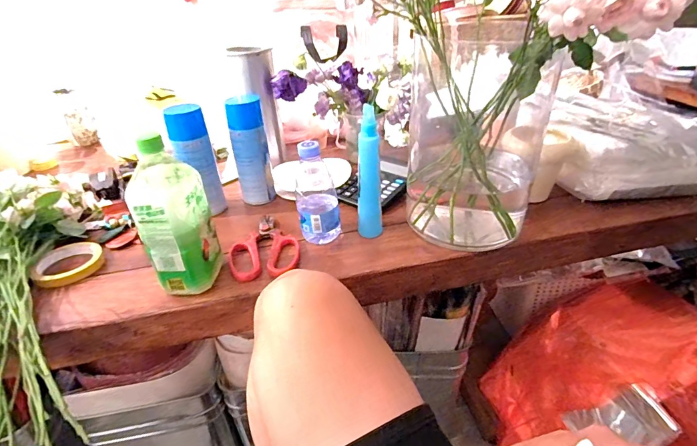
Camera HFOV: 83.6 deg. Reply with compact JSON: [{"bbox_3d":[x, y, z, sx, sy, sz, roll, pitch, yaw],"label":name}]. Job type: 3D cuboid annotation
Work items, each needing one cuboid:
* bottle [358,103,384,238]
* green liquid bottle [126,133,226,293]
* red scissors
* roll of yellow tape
[{"bbox_3d":[0.034,-0.072,0.600,0.038,0.202,0.032,2,34,7],"label":"bottle"},{"bbox_3d":[-0.226,-0.006,0.506,0.073,0.202,0.072,-3,34,-1],"label":"green liquid bottle"},{"bbox_3d":[-0.132,0.035,0.621,0.105,0.012,0.149,-6,34,-5],"label":"red scissors"},{"bbox_3d":[-0.432,0.061,0.604,0.087,0.017,0.094,-2,34,1],"label":"roll of yellow tape"}]

